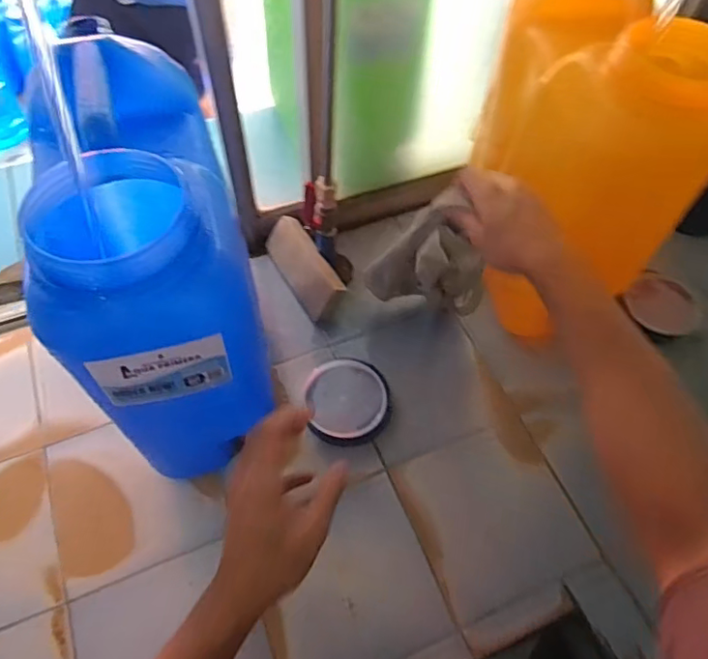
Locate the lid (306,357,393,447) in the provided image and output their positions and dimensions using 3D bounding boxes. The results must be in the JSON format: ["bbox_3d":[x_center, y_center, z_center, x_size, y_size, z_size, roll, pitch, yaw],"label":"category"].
[{"bbox_3d":[-0.008,0.097,0.753,0.108,0.027,0.116,0,73,0],"label":"lid"}]

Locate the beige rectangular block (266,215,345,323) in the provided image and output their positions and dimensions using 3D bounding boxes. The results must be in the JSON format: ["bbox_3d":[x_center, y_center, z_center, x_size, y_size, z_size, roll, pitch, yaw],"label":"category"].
[{"bbox_3d":[-0.080,-0.100,0.848,0.018,0.076,0.177,5,46,-55],"label":"beige rectangular block"}]

